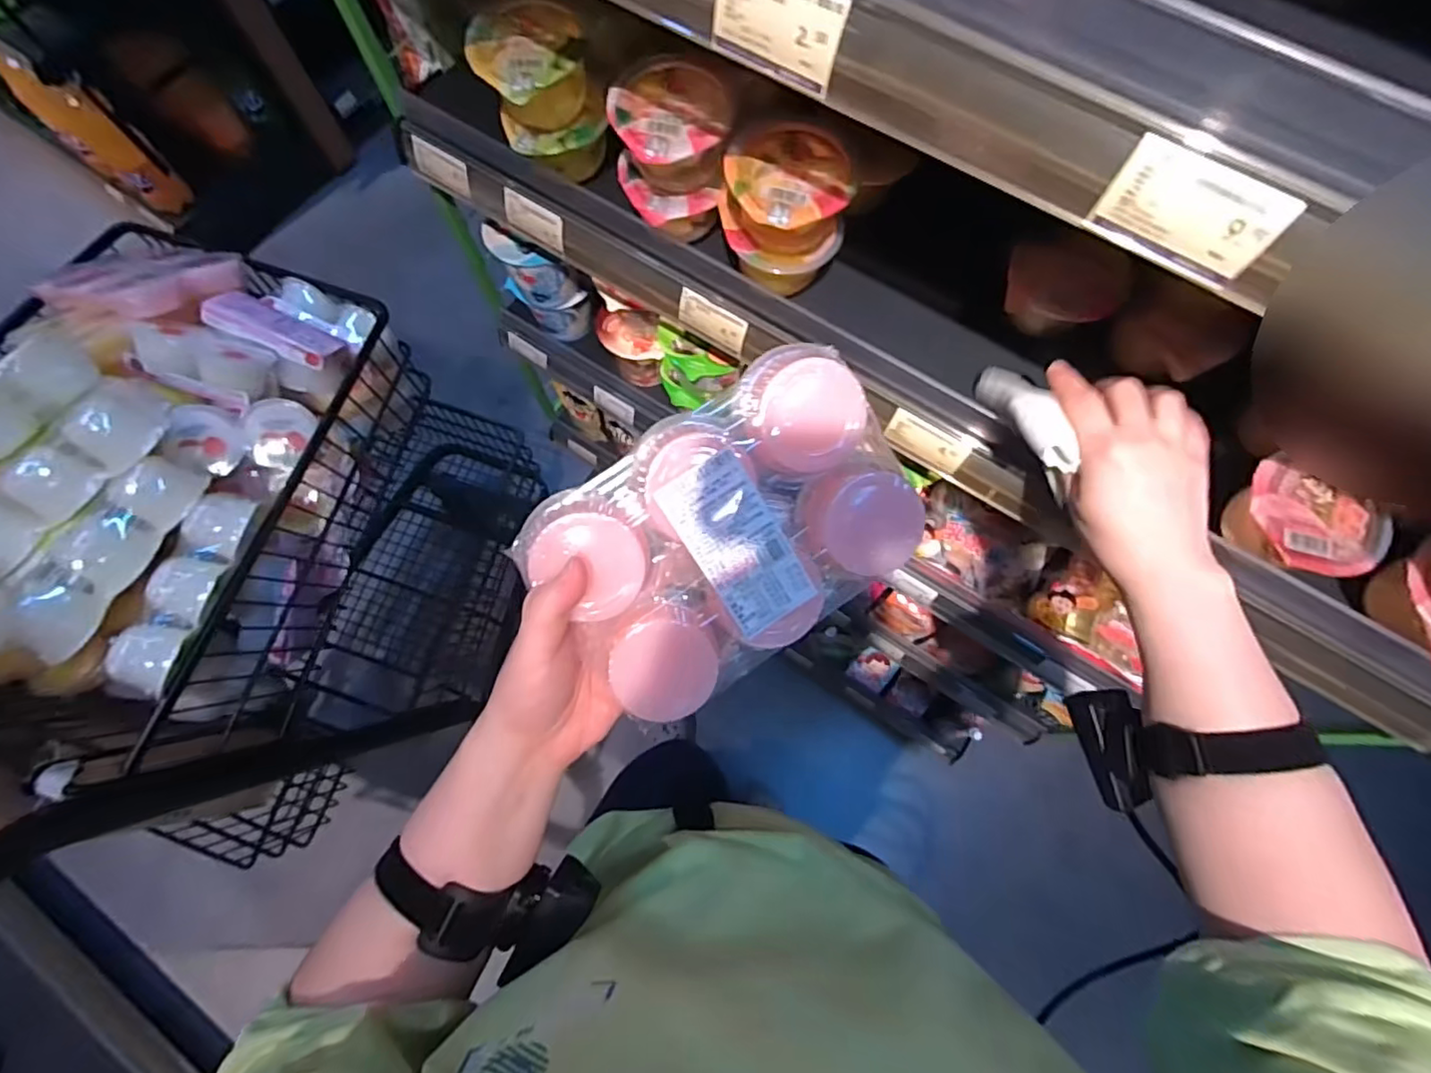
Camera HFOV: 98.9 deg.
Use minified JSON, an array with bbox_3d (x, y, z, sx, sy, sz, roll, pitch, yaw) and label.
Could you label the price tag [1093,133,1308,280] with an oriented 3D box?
[{"bbox_3d":[0.200,-0.137,0.257,0.065,0.036,0.004,32,58,9],"label":"price tag"}]

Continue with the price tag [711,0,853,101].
[{"bbox_3d":[0.030,-0.244,0.292,0.067,0.040,0.005,32,54,9],"label":"price tag"}]

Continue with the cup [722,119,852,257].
[{"bbox_3d":[0.050,-0.236,0.436,0.083,0.057,0.082,0,72,-1],"label":"cup"}]

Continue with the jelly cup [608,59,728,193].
[{"bbox_3d":[-0.033,-0.293,0.454,0.079,0.063,0.089,-5,72,-2],"label":"jelly cup"}]

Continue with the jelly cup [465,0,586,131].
[{"bbox_3d":[-0.139,-0.353,0.469,0.080,0.058,0.089,-24,74,-8],"label":"jelly cup"}]

